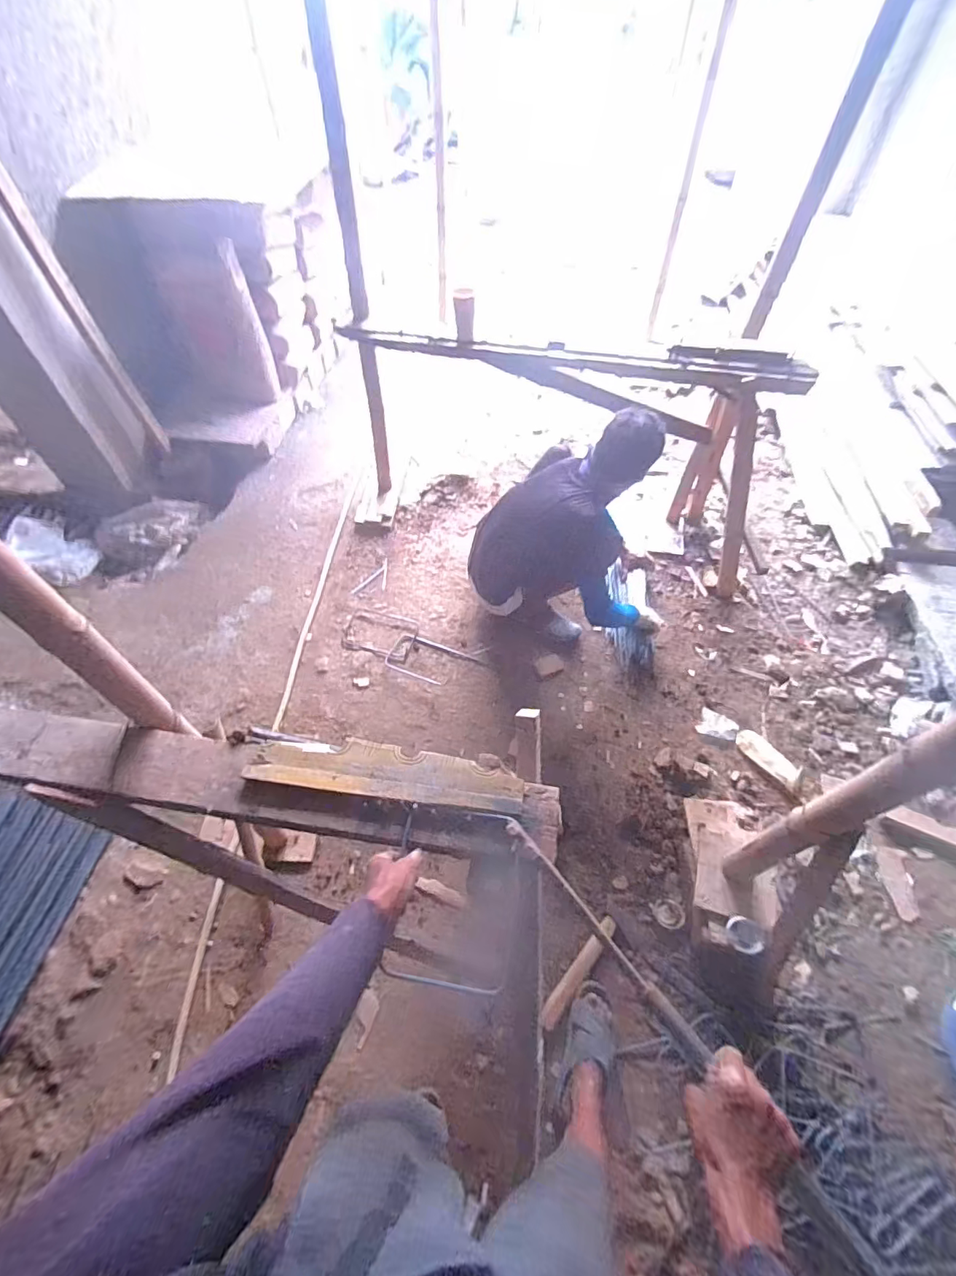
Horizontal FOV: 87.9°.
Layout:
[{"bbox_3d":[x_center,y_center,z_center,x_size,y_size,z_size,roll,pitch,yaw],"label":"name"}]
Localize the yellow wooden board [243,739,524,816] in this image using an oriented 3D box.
[{"bbox_3d":[-0.151,0.215,0.798,0.440,0.024,0.086,8,54,5],"label":"yellow wooden board"}]

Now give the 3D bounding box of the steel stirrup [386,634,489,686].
[{"bbox_3d":[-0.162,0.089,1.812,0.358,0.015,0.154,21,56,16],"label":"steel stirrup"}]

